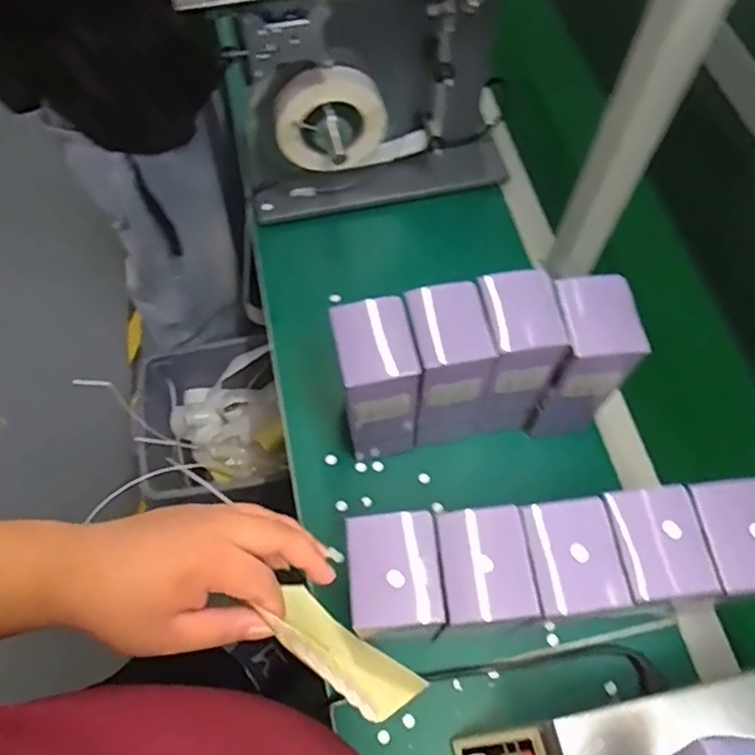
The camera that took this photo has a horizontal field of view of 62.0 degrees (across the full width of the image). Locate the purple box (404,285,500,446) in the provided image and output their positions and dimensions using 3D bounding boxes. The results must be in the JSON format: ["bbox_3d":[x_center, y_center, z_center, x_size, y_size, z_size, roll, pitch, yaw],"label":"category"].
[{"bbox_3d":[0.065,-0.004,0.639,0.066,0.189,0.087,-9,64,-6],"label":"purple box"}]

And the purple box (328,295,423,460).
[{"bbox_3d":[-0.001,0.012,0.626,0.067,0.198,0.078,-13,64,-8],"label":"purple box"}]

